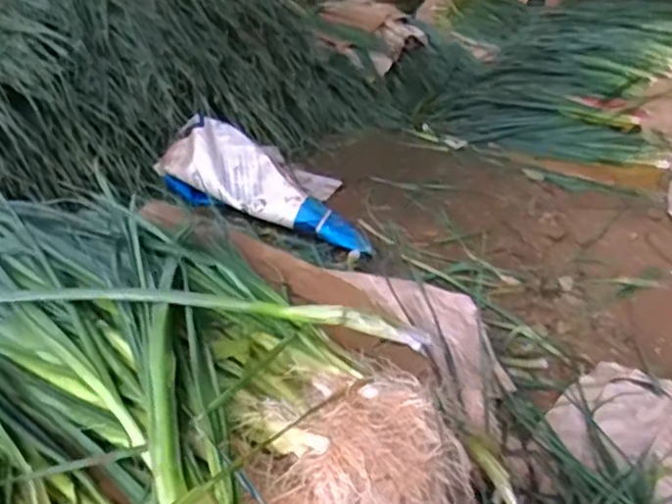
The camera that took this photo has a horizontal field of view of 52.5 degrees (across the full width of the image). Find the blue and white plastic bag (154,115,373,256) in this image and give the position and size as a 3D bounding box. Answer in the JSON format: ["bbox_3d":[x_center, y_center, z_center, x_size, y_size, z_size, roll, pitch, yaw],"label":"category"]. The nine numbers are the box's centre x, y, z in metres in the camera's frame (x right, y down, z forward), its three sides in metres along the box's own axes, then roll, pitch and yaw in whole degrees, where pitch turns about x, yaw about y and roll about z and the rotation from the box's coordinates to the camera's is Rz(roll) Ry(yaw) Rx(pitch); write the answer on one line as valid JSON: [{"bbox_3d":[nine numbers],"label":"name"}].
[{"bbox_3d":[-0.165,-0.173,1.694,0.586,0.182,0.150,20,32,20],"label":"blue and white plastic bag"}]

